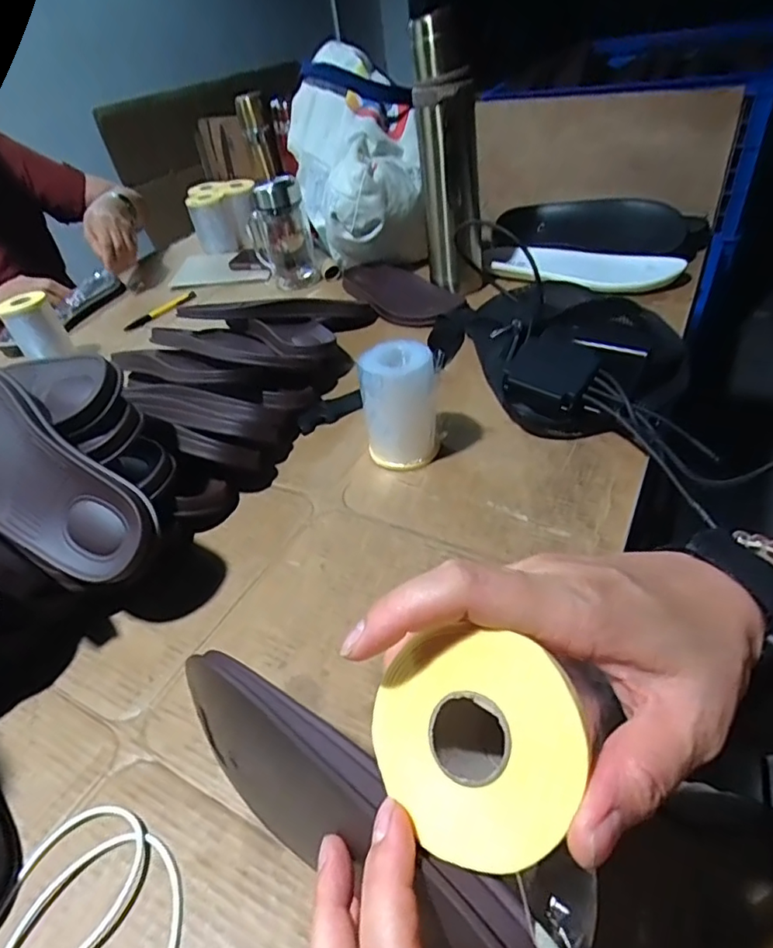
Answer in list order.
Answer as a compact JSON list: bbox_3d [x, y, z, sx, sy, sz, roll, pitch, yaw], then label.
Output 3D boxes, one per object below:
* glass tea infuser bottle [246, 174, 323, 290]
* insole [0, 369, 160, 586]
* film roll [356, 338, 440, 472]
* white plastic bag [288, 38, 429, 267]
[{"bbox_3d":[-0.176,-0.401,0.928,0.100,0.159,0.102,-15,41,-7],"label":"glass tea infuser bottle"},{"bbox_3d":[-0.288,-0.001,0.435,0.254,0.025,0.096,35,91,18],"label":"insole"},{"bbox_3d":[0.013,-0.062,0.525,0.068,0.108,0.057,-5,41,5],"label":"film roll"},{"bbox_3d":[-0.053,-0.507,0.922,0.194,0.276,0.290,-10,41,-1],"label":"white plastic bag"}]

